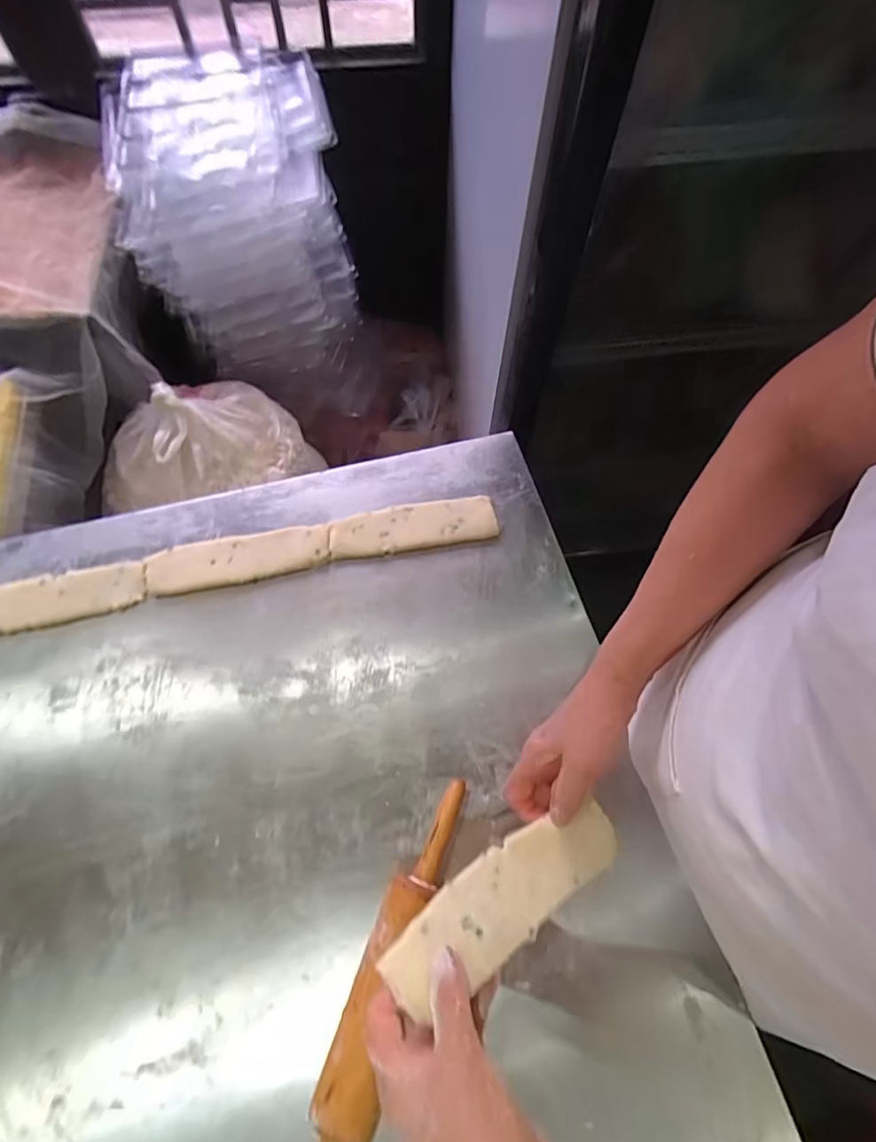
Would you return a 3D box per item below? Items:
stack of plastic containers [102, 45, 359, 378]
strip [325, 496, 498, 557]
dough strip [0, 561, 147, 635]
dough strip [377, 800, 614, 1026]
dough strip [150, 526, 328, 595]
[{"bbox_3d":[-0.317,-0.571,0.857,0.305,0.308,0.324,-12,67,-6],"label":"stack of plastic containers"},{"bbox_3d":[-0.029,-0.053,0.615,0.192,0.014,0.060,-10,67,-5],"label":"strip"},{"bbox_3d":[-0.423,0.032,0.569,0.198,0.014,0.062,-12,67,-6],"label":"dough strip"},{"bbox_3d":[0.052,0.234,0.380,0.201,0.025,0.058,-14,65,-33],"label":"dough strip"},{"bbox_3d":[-0.224,-0.016,0.592,0.200,0.012,0.061,-12,67,-7],"label":"dough strip"}]

